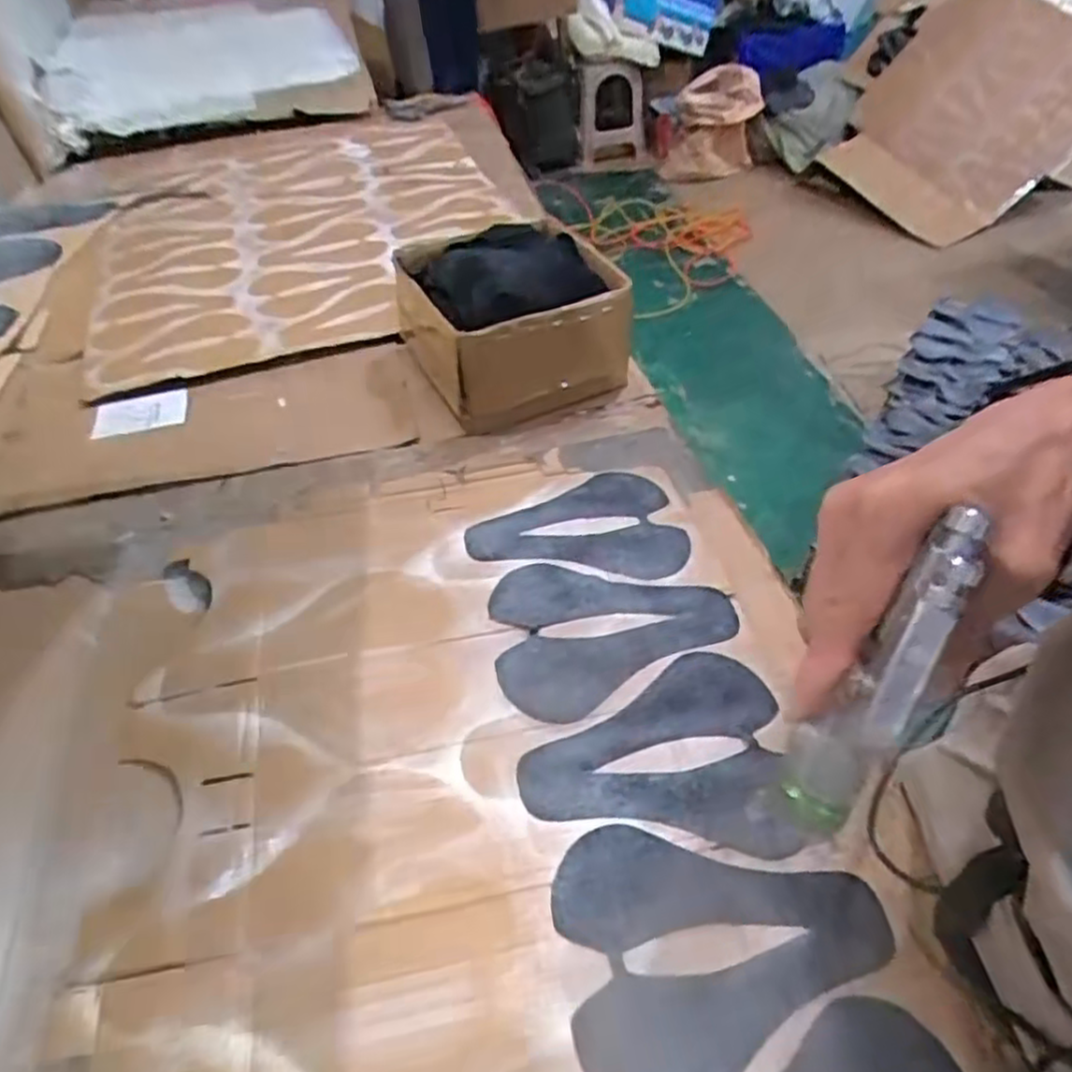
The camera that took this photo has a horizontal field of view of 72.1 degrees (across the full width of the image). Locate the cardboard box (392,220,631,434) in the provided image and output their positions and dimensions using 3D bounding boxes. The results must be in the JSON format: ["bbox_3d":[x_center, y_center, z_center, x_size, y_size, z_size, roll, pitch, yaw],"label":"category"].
[{"bbox_3d":[-0.033,-0.338,1.110,0.289,0.188,0.306,-17,47,-12],"label":"cardboard box"}]

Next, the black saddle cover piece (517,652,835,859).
[{"bbox_3d":[0.104,0.190,0.638,0.230,0.008,0.184,-6,44,-5],"label":"black saddle cover piece"}]

